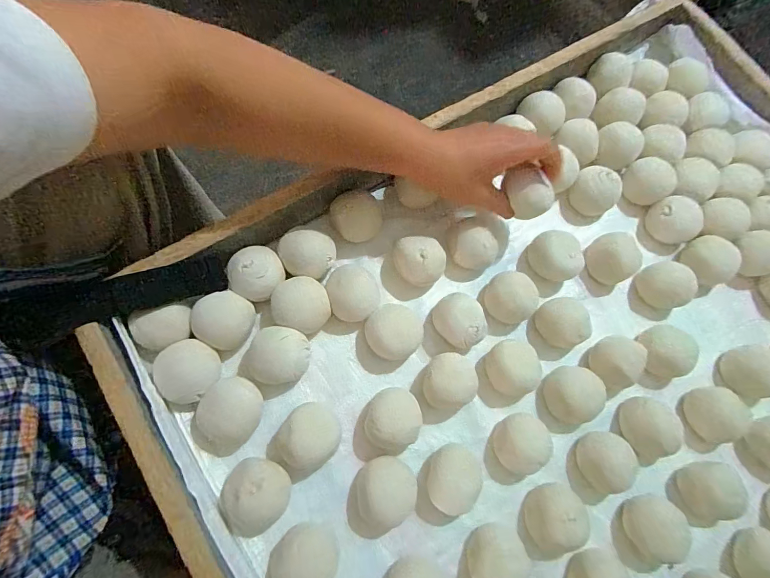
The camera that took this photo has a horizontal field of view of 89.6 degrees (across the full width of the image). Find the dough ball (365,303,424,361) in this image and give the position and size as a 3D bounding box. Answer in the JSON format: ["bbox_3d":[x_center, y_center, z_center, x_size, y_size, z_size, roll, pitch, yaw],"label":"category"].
[{"bbox_3d":[0.010,0.044,0.390,0.052,0.043,0.055,2,75,-8],"label":"dough ball"}]

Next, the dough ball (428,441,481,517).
[{"bbox_3d":[0.063,0.176,0.364,0.043,0.035,0.056,15,74,-4],"label":"dough ball"}]

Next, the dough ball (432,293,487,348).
[{"bbox_3d":[0.076,0.032,0.399,0.049,0.050,0.055,-42,84,-16],"label":"dough ball"}]

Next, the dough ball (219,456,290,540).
[{"bbox_3d":[-0.110,0.176,0.330,0.056,0.045,0.061,2,75,-8],"label":"dough ball"}]

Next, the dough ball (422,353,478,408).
[{"bbox_3d":[0.062,0.091,0.384,0.048,0.045,0.054,13,74,-4],"label":"dough ball"}]

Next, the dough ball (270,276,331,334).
[{"bbox_3d":[-0.083,0.018,0.389,0.053,0.037,0.051,2,75,-8],"label":"dough ball"}]

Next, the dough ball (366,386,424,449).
[{"bbox_3d":[0.008,0.123,0.370,0.049,0.047,0.052,2,75,-8],"label":"dough ball"}]

